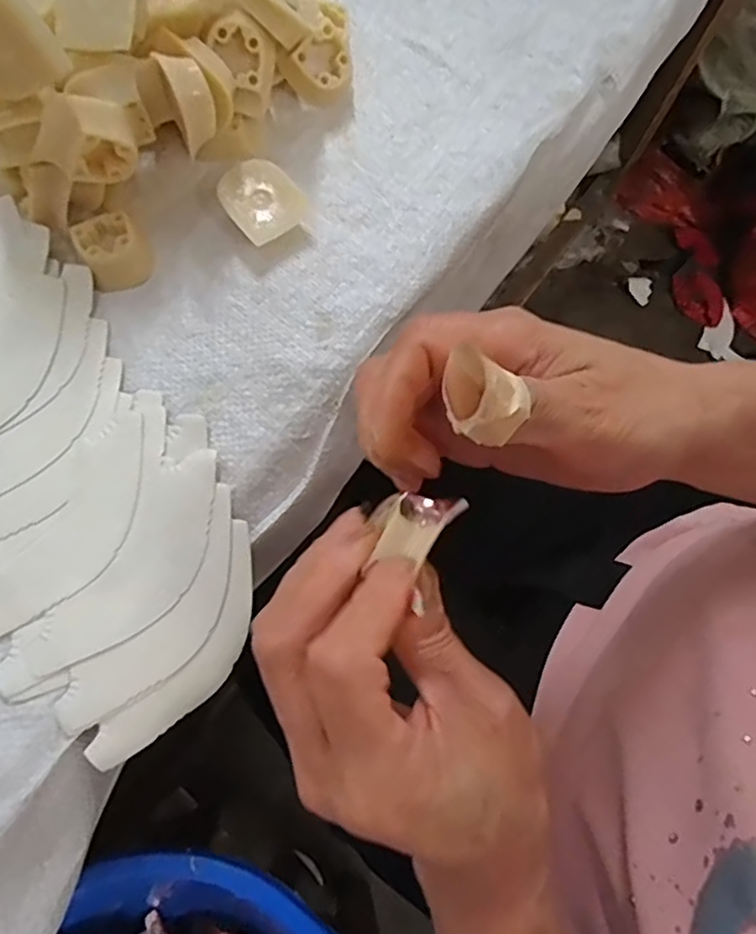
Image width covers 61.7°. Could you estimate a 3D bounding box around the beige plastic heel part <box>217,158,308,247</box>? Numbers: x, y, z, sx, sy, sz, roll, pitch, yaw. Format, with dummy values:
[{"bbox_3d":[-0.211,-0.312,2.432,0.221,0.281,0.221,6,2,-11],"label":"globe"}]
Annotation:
[{"bbox_3d":[-0.064,-0.143,0.346,0.039,0.018,0.045,-38,77,-12],"label":"beige plastic heel part"}]

